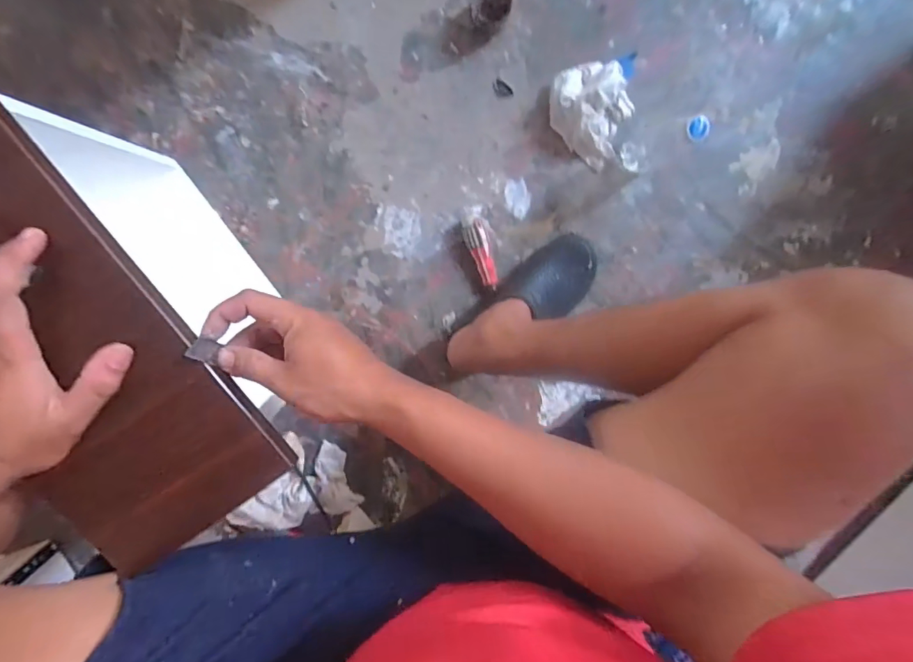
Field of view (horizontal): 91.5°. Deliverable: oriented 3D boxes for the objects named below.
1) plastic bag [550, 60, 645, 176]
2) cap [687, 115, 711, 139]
[{"bbox_3d":[0.218,-0.314,0.657,0.114,0.062,0.175,-39,99,3],"label":"plastic bag"},{"bbox_3d":[0.298,-0.250,0.547,0.024,0.013,0.026,-1,99,-4],"label":"cap"}]

